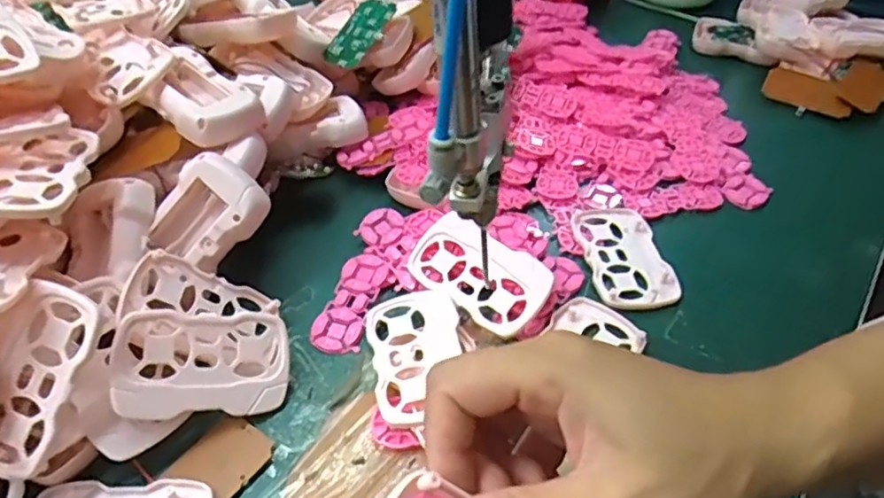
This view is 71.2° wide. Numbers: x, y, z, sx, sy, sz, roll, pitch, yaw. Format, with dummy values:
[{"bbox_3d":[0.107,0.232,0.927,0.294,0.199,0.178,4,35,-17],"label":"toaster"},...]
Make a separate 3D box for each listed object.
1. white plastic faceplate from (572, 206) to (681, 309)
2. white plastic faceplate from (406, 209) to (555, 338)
[{"bbox_3d":[0.125,0.003,0.427,0.053,0.006,0.093,-5,47,-7],"label":"white plastic faceplate"},{"bbox_3d":[0.023,0.015,0.392,0.086,0.006,0.052,33,75,20],"label":"white plastic faceplate"}]

